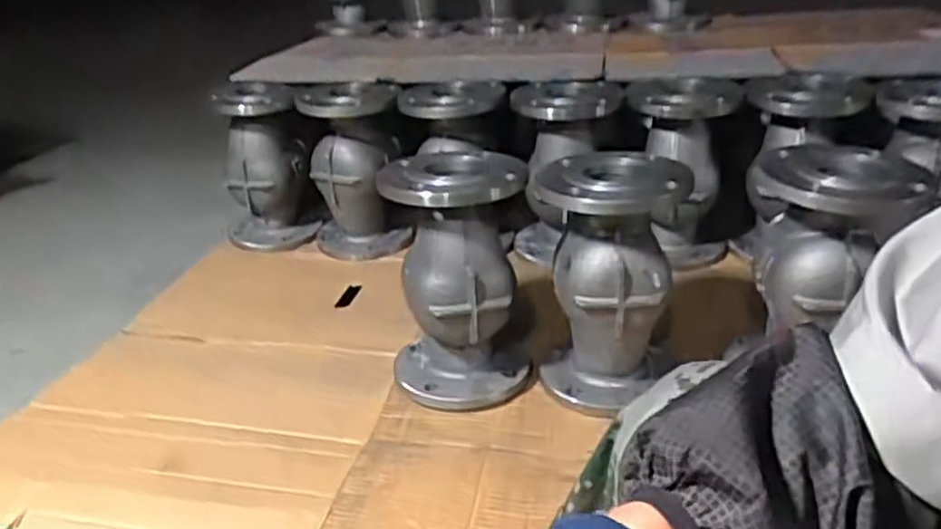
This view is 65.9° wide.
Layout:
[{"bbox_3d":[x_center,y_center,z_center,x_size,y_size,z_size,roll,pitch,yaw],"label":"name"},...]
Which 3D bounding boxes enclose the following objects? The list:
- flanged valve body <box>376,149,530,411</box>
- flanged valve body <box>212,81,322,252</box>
[{"bbox_3d":[-0.017,0.018,0.915,0.174,0.285,0.152,-6,27,-3],"label":"flanged valve body"},{"bbox_3d":[-0.371,-0.177,1.315,0.160,0.293,0.147,-13,28,-17],"label":"flanged valve body"}]

